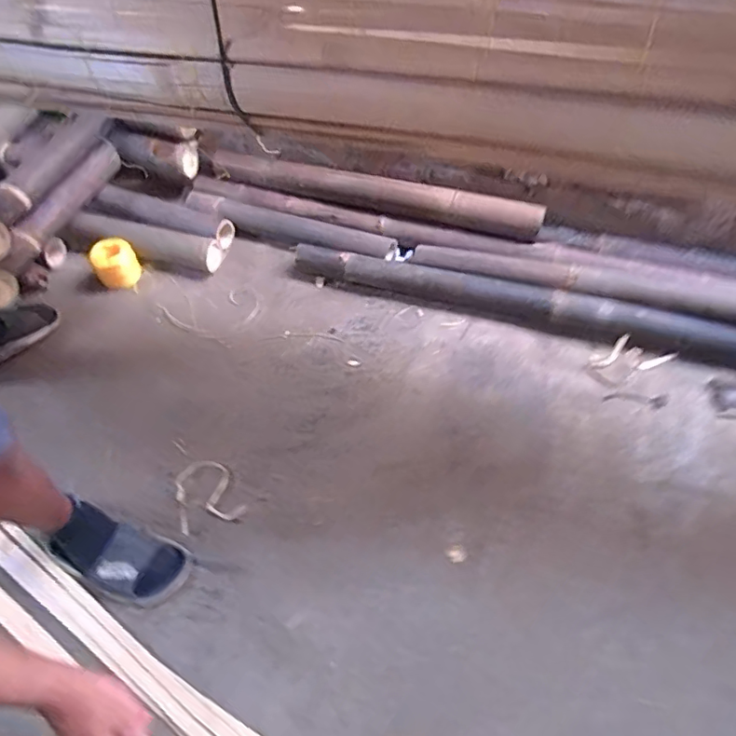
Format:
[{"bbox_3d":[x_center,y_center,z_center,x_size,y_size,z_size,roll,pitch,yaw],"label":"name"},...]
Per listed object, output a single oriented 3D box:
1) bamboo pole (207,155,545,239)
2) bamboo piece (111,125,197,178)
[{"bbox_3d":[-0.012,-0.438,1.334,0.865,0.076,0.065,18,57,13],"label":"bamboo pole"},{"bbox_3d":[-0.564,-0.562,1.409,0.230,0.096,0.060,15,56,-6],"label":"bamboo piece"}]

